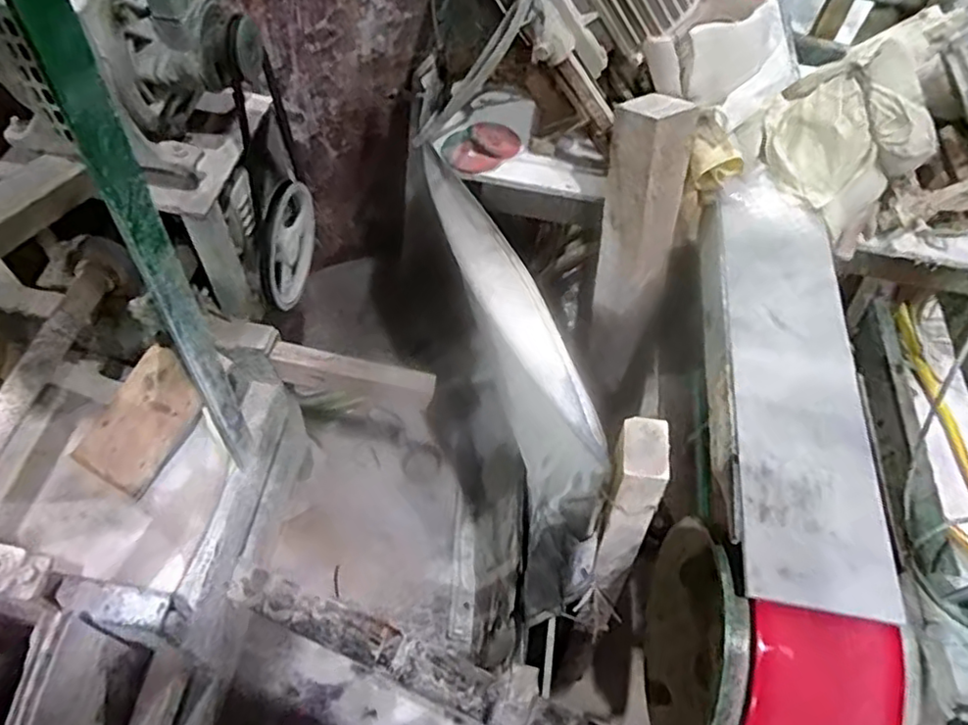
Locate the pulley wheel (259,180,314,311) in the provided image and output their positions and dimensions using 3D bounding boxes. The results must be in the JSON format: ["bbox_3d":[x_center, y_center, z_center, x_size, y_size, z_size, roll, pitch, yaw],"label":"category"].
[{"bbox_3d":[-0.327,-0.200,1.062,0.040,0.189,0.195,8,56,1],"label":"pulley wheel"}]

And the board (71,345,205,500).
[{"bbox_3d":[-0.517,0.087,0.978,0.121,0.022,0.202,33,76,1],"label":"board"}]

